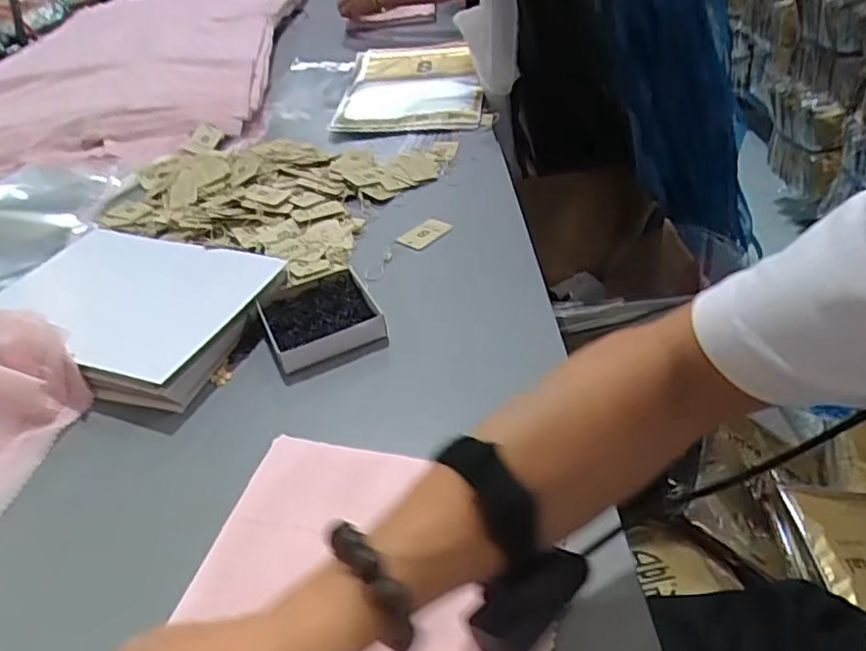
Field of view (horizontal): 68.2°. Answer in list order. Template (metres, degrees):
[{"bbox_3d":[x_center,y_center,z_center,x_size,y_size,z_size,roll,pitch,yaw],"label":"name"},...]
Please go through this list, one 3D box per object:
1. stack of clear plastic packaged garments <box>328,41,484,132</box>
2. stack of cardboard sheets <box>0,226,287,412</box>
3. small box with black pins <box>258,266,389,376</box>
[{"bbox_3d":[-0.036,-0.428,1.127,0.238,0.051,0.366,-1,39,7],"label":"stack of clear plastic packaged garments"},{"bbox_3d":[-0.314,-0.020,0.659,0.279,0.037,0.198,10,41,20],"label":"stack of cardboard sheets"},{"bbox_3d":[-0.113,-0.013,0.631,0.104,0.026,0.112,-20,40,-16],"label":"small box with black pins"}]

